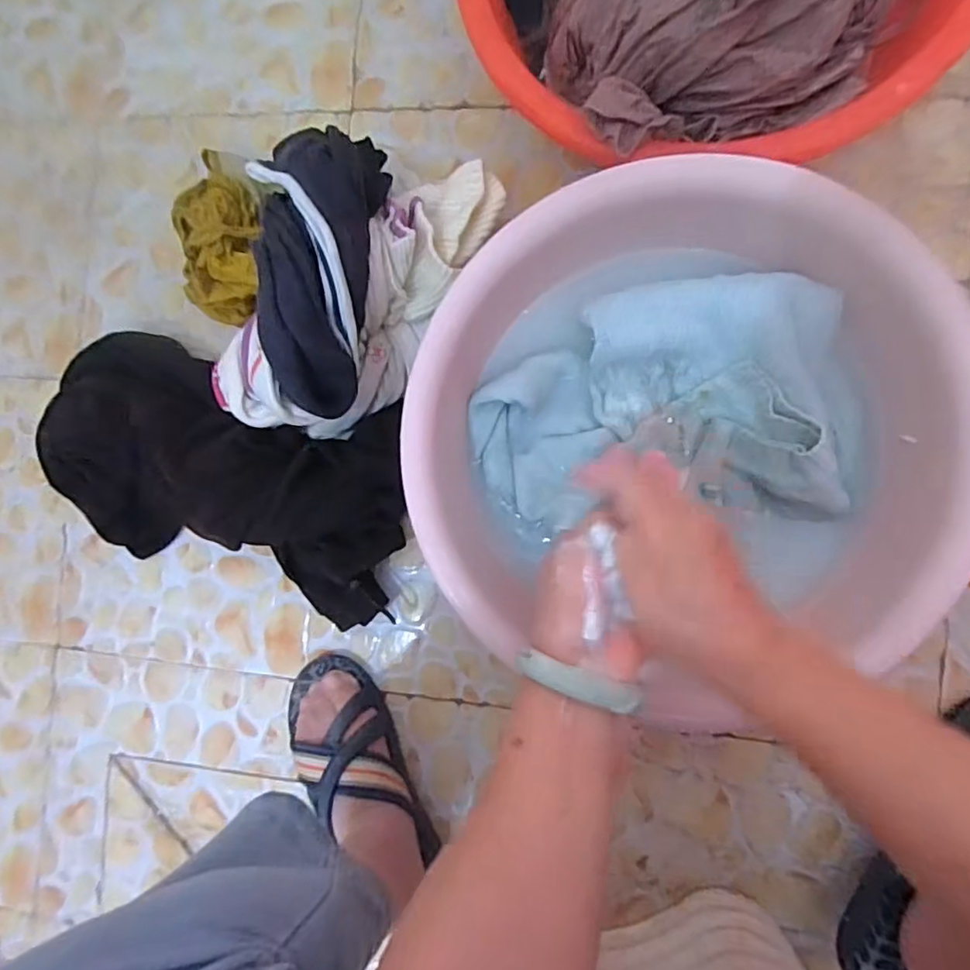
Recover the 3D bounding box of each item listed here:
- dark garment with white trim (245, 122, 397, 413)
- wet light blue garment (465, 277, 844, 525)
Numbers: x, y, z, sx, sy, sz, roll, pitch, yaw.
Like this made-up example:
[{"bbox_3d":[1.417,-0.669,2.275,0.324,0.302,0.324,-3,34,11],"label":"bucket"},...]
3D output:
[{"bbox_3d":[-0.138,-0.174,0.466,0.090,0.060,0.222,9,90,7],"label":"dark garment with white trim"},{"bbox_3d":[0.130,-0.063,0.467,0.280,0.049,0.176,-2,90,9],"label":"wet light blue garment"}]

